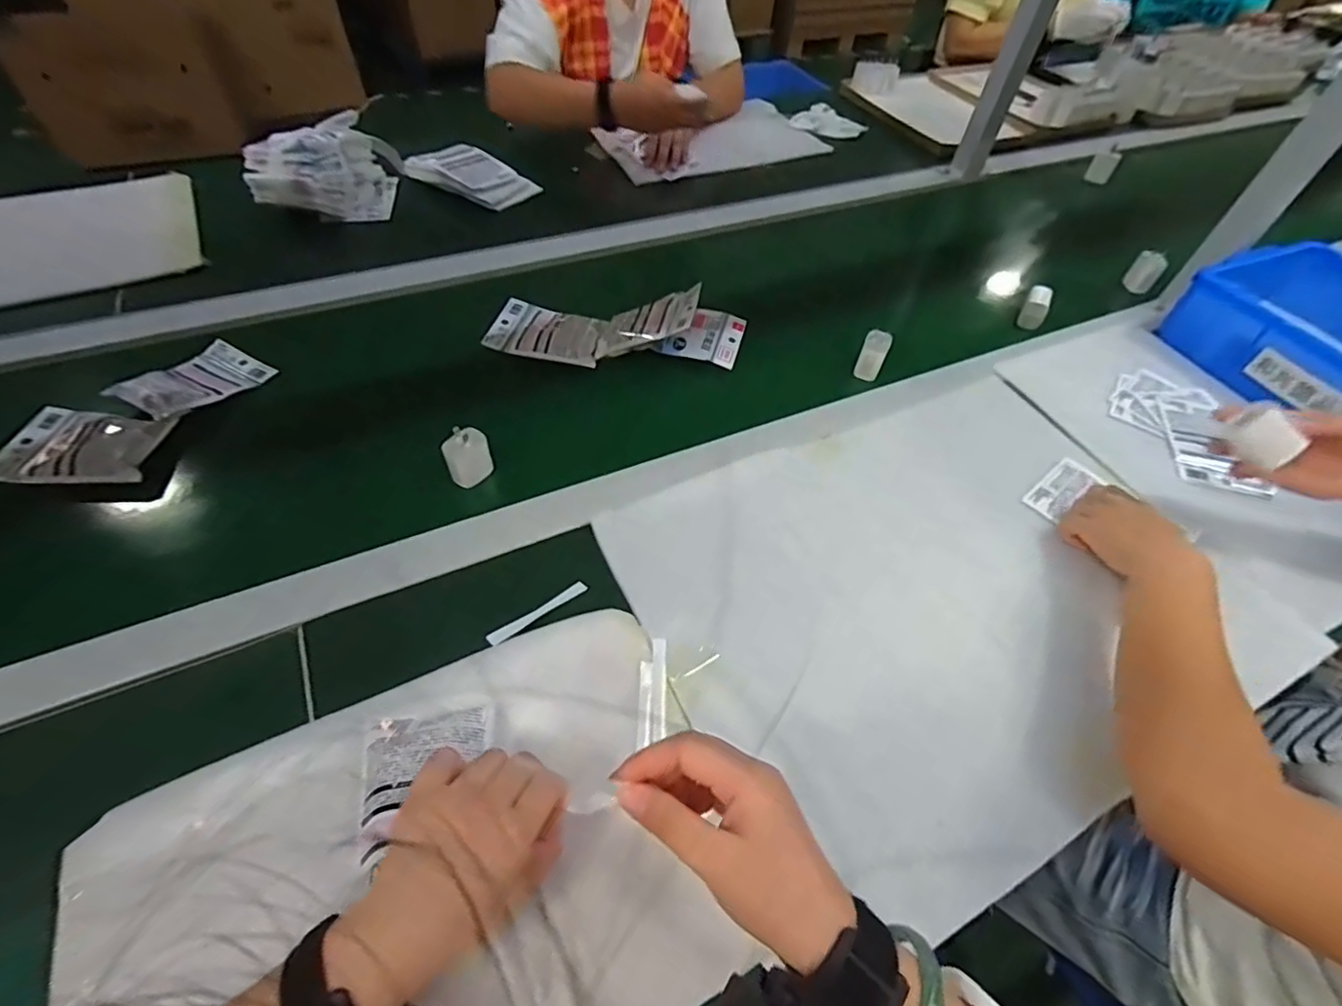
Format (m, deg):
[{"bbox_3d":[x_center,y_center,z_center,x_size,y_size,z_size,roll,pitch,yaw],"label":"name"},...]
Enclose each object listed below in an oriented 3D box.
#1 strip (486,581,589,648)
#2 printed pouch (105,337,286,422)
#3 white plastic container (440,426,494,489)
[{"bbox_3d":[-0.111,0.093,0.509,0.011,0.004,0.099,36,44,25],"label":"strip"},{"bbox_3d":[-0.528,-0.136,0.662,0.095,0.036,0.131,20,52,13],"label":"printed pouch"},{"bbox_3d":[-0.205,-0.046,0.603,0.043,0.058,0.023,-19,54,-17],"label":"white plastic container"}]

